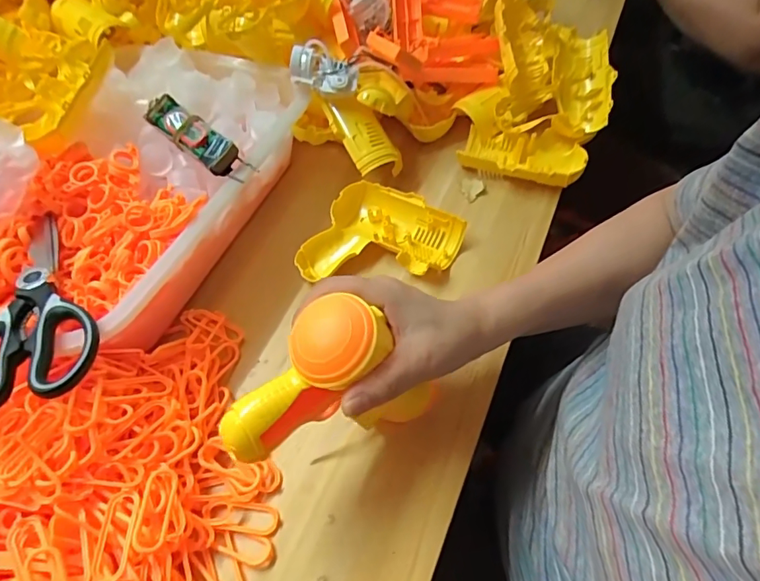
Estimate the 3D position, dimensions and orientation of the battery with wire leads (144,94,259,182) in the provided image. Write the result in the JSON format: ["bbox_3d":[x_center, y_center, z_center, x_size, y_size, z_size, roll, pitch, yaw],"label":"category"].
[{"bbox_3d":[-0.170,-0.140,0.446,0.137,0.025,0.029,37,65,26],"label":"battery with wire leads"}]

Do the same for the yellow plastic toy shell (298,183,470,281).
[{"bbox_3d":[0.001,-0.045,0.471,0.129,0.030,0.119,24,60,19],"label":"yellow plastic toy shell"}]

